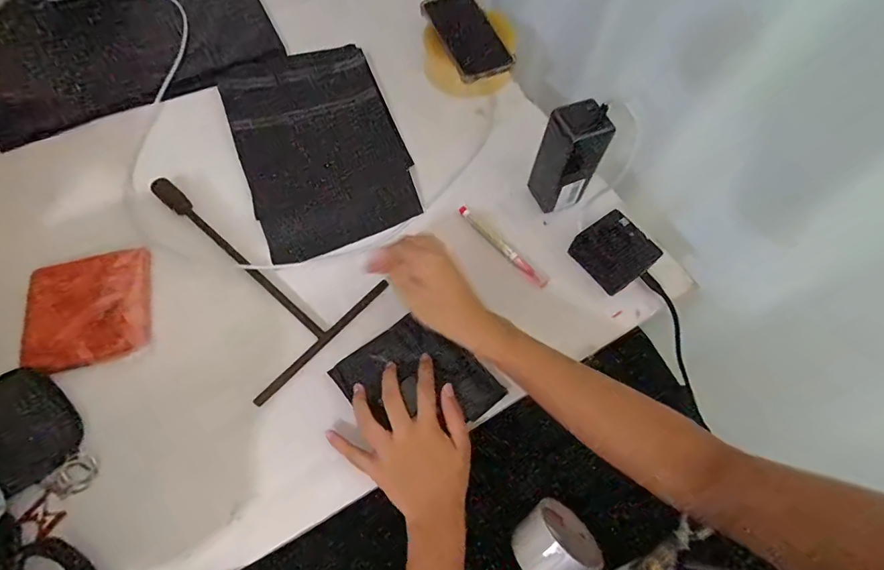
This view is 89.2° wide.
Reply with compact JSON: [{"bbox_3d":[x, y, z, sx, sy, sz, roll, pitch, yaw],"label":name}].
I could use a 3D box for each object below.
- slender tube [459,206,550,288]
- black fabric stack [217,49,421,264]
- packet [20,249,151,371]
[{"bbox_3d":[0.071,-0.048,0.529,0.018,0.008,0.137,-40,72,-20],"label":"slender tube"},{"bbox_3d":[-0.158,-0.192,0.582,0.202,0.016,0.324,-19,67,-12],"label":"black fabric stack"},{"bbox_3d":[-0.376,0.025,0.473,0.119,0.012,0.121,-15,66,-10],"label":"packet"}]

